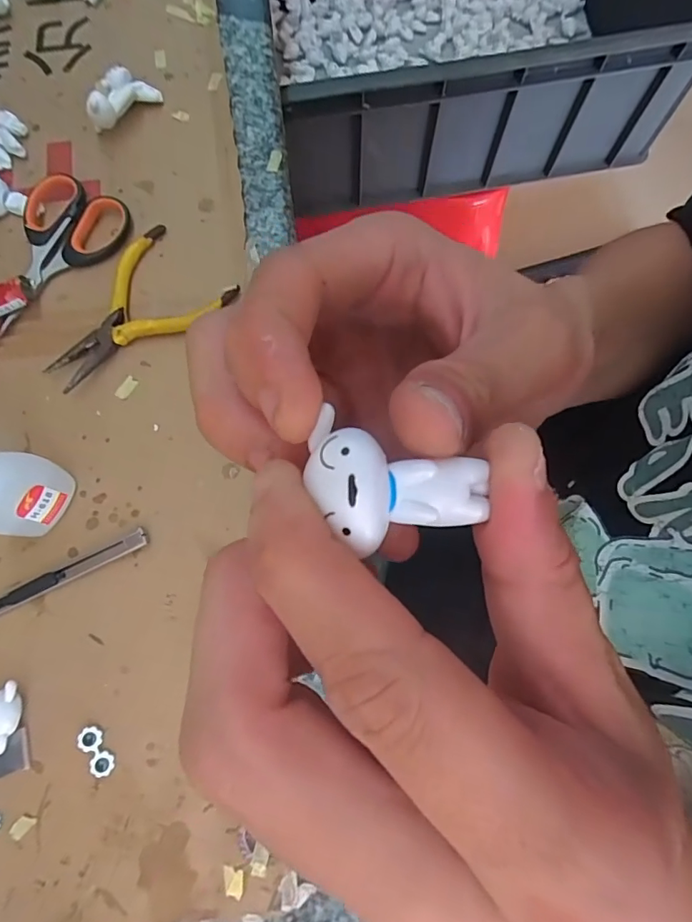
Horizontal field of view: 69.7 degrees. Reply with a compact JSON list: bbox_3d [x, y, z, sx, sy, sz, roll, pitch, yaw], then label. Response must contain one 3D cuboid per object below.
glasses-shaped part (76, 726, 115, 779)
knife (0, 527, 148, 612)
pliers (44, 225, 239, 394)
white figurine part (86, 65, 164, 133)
[{"bbox_3d":[-0.135,0.157,0.268,0.013,0.005,0.027,-32,80,-6],"label":"glasses-shaped part"},{"bbox_3d":[-0.186,0.076,0.286,0.150,0.007,0.011,-25,79,-5],"label":"knife"},{"bbox_3d":[-0.141,-0.095,0.320,0.117,0.012,0.073,-44,81,-8],"label":"pliers"},{"bbox_3d":[-0.159,-0.254,0.346,0.024,0.029,0.051,44,81,9],"label":"white figurine part"}]

